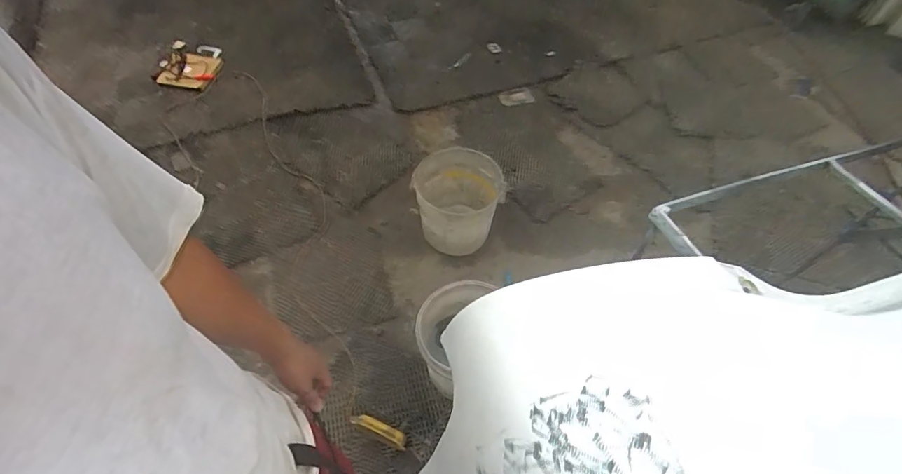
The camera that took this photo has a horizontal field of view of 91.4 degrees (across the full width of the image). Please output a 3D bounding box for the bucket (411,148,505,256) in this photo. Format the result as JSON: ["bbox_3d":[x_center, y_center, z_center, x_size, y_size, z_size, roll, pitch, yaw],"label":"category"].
[{"bbox_3d":[0.017,-0.132,1.691,0.323,0.277,0.325,0,56,1],"label":"bucket"}]

